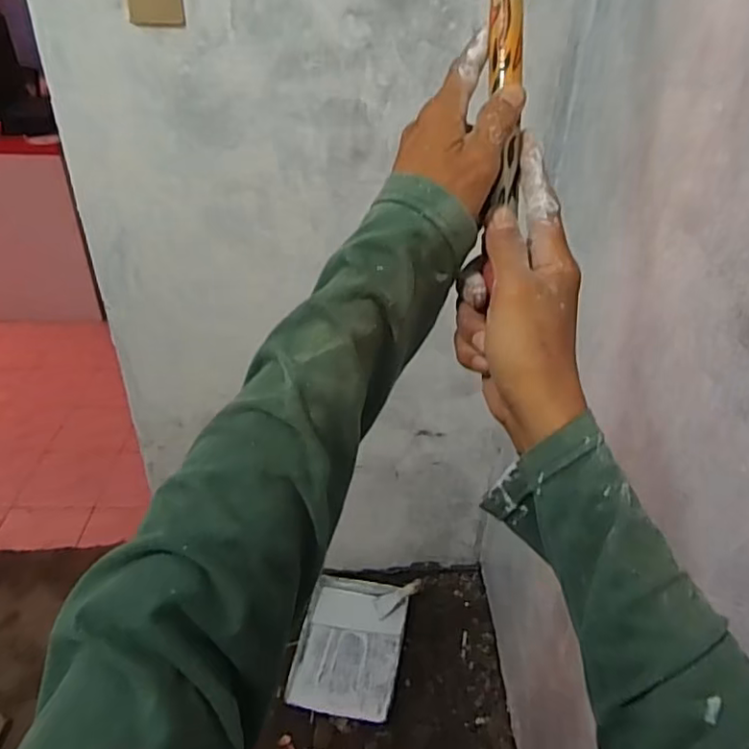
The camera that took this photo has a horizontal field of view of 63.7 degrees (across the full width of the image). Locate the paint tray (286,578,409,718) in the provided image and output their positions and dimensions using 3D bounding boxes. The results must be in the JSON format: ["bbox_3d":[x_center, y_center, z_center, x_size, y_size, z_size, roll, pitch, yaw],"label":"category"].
[{"bbox_3d":[-0.062,0.731,1.667,0.278,0.077,0.383,8,36,8],"label":"paint tray"}]

